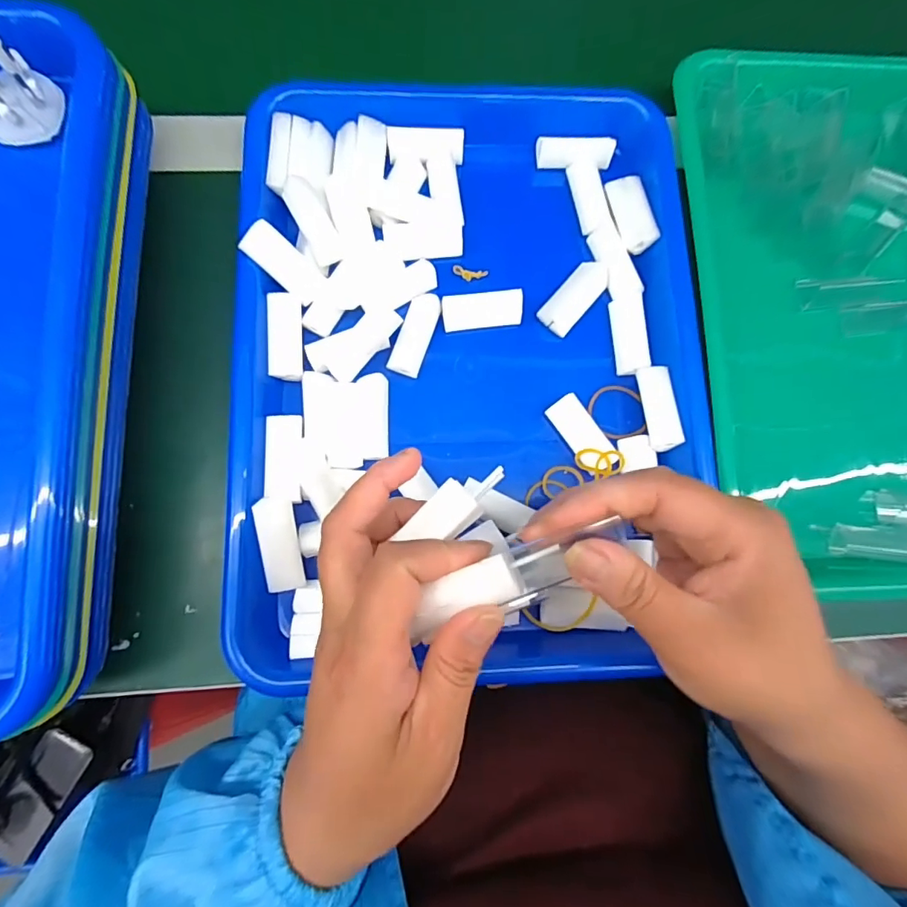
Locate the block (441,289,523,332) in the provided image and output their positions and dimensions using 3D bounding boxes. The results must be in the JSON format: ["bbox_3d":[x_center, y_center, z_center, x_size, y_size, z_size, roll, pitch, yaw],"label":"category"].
[{"bbox_3d":[0.017,-0.083,0.286,0.045,0.009,0.018,-7,83,-4],"label":"block"}]

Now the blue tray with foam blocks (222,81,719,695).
[{"bbox_3d":[0.010,-0.052,0.276,0.244,0.039,0.337,-1,83,-3],"label":"blue tray with foam blocks"}]

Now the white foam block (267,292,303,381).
[{"bbox_3d":[-0.092,-0.064,0.272,0.018,0.007,0.047,-1,86,-21],"label":"white foam block"}]

